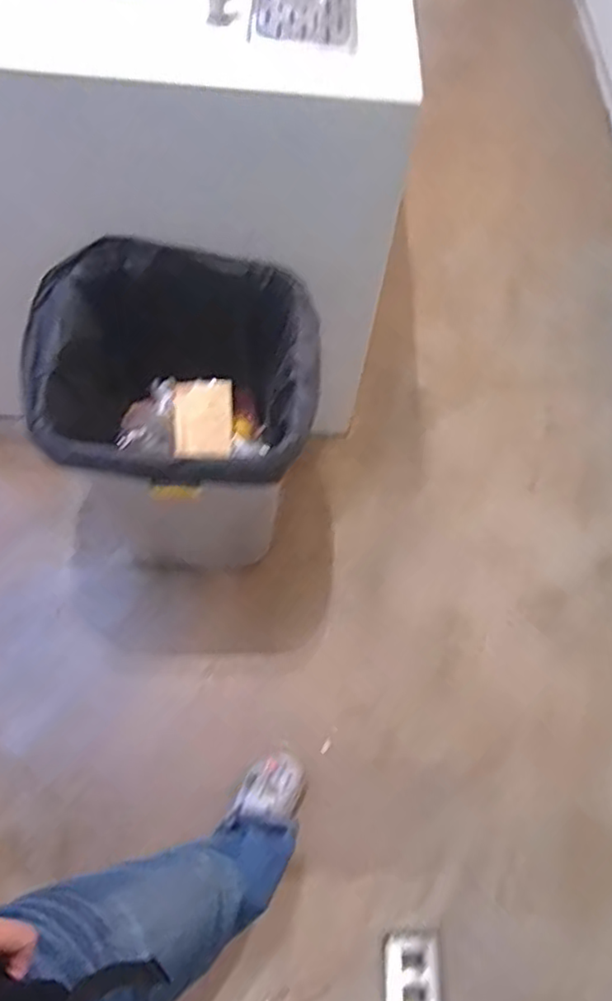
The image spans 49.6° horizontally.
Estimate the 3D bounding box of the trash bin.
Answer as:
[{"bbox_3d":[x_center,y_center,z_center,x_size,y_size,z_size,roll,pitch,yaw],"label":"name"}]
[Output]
[{"bbox_3d":[-0.223,-0.126,1.256,0.460,0.512,0.421,6,62,-1],"label":"trash bin"}]

